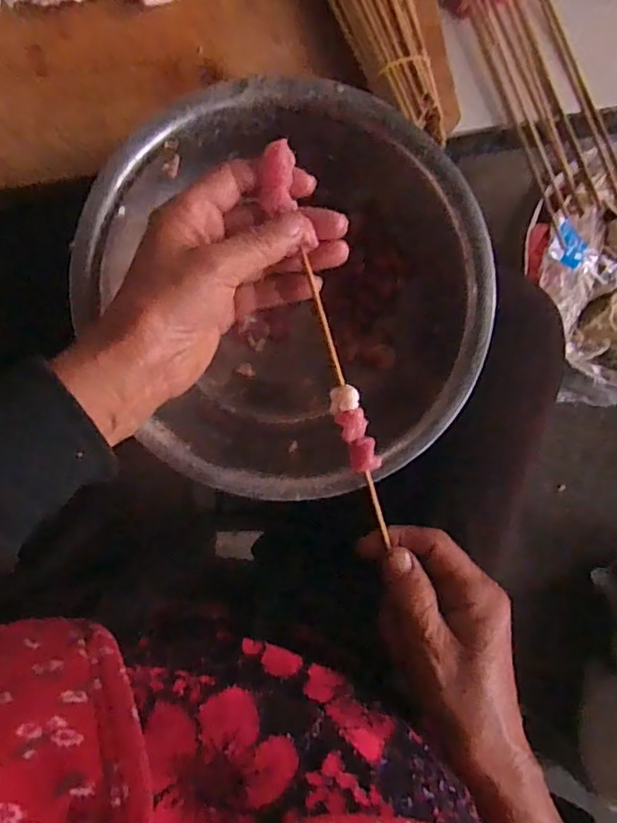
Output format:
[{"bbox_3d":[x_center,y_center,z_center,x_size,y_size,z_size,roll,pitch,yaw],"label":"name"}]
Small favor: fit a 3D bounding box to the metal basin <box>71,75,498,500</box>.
[{"bbox_3d":[-0.009,-0.067,0.369,0.213,0.108,0.219,0,89,-5],"label":"metal basin"}]

